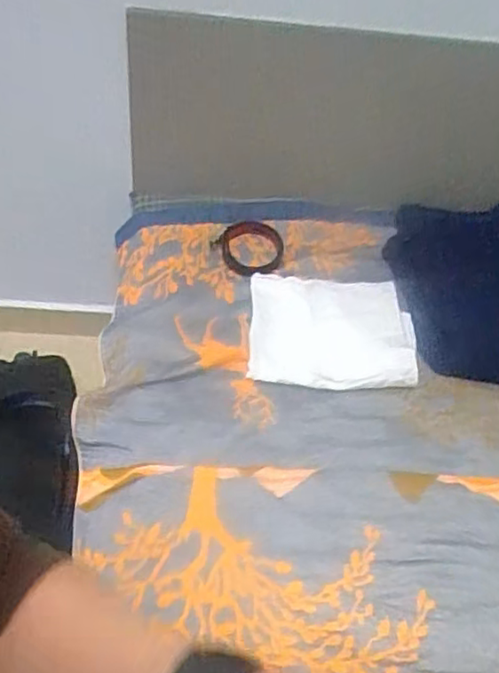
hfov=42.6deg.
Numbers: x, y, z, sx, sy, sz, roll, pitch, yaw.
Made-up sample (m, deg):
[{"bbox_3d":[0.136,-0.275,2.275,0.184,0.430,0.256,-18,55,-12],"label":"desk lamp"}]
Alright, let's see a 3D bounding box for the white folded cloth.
[{"bbox_3d":[0.149,-0.015,1.158,0.296,0.033,0.231,2,57,0],"label":"white folded cloth"}]

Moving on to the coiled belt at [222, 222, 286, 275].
[{"bbox_3d":[0.009,-0.178,1.275,0.123,0.034,0.135,-5,54,-9],"label":"coiled belt"}]

